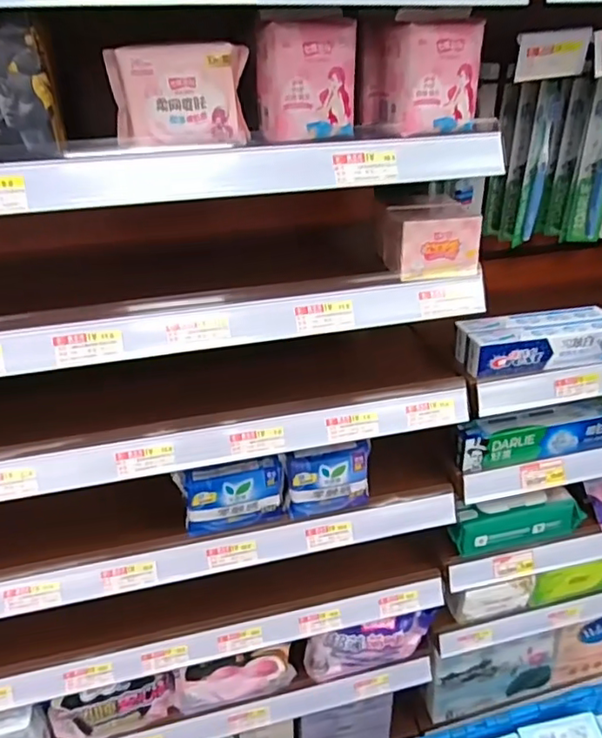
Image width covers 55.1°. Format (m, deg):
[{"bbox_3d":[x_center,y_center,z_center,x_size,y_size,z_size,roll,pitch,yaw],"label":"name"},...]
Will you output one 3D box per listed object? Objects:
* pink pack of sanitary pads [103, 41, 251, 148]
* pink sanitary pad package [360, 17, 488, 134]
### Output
[{"bbox_3d":[-0.107,-0.246,0.519,0.120,0.079,0.034,-8,31,-10],"label":"pink pack of sanitary pads"},{"bbox_3d":[0.118,-0.305,0.597,0.088,0.096,0.110,-13,32,-17],"label":"pink sanitary pad package"}]

